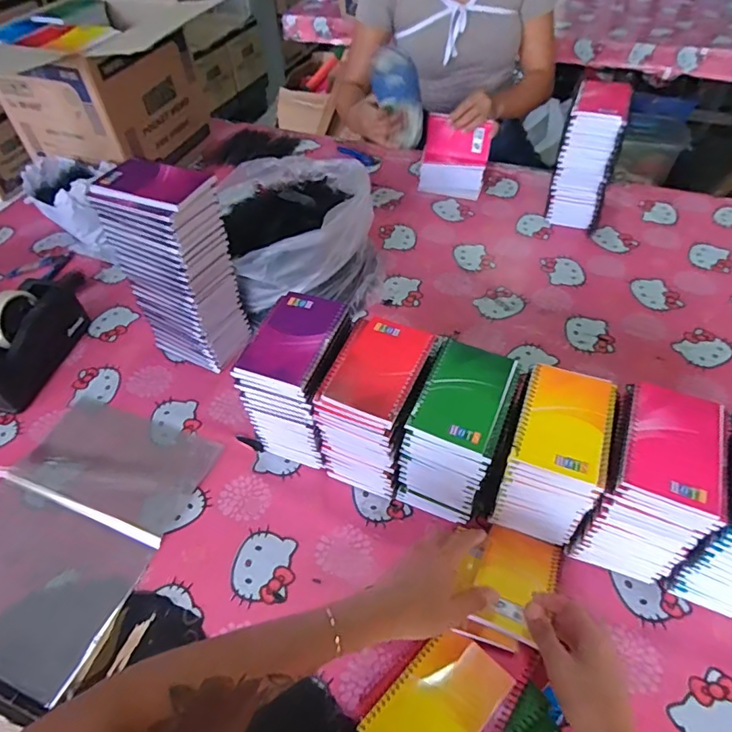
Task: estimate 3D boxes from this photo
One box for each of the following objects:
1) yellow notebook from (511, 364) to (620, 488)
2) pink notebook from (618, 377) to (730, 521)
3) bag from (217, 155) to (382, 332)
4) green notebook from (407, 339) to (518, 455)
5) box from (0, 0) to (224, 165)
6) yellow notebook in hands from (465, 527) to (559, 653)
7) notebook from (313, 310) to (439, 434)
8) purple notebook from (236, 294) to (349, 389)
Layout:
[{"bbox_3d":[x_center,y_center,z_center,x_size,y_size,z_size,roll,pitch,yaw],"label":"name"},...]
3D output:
[{"bbox_3d":[0.206,0.056,0.510,0.087,0.017,0.122,17,54,16],"label":"yellow notebook"},{"bbox_3d":[0.300,0.074,0.481,0.085,0.009,0.131,19,54,17],"label":"pink notebook"},{"bbox_3d":[-0.117,-0.245,0.885,0.248,0.163,0.326,-14,50,-10],"label":"bag"},{"bbox_3d":[0.107,0.023,0.530,0.080,0.012,0.130,19,53,18],"label":"green notebook"},{"bbox_3d":[-0.566,-0.612,1.097,0.337,0.251,0.384,15,53,14],"label":"box"},{"bbox_3d":[0.162,0.237,0.545,0.080,0.016,0.151,22,28,20],"label":"yellow notebook in hands"},{"bbox_3d":[0.013,-0.001,0.549,0.090,0.016,0.135,18,54,16],"label":"notebook"},{"bbox_3d":[-0.082,-0.034,0.569,0.084,0.015,0.124,14,53,13],"label":"purple notebook"}]

